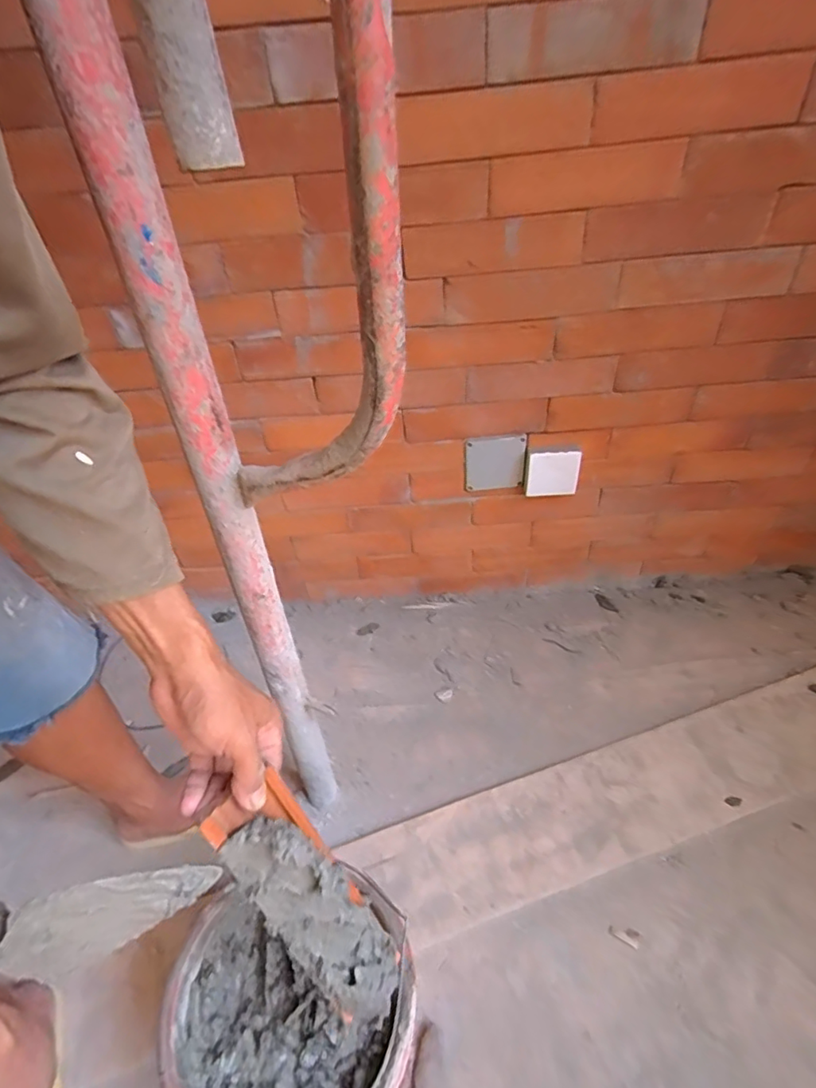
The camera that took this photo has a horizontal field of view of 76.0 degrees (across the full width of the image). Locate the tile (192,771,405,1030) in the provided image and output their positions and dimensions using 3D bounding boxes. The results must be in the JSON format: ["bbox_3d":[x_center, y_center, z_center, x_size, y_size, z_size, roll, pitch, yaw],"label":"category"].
[{"bbox_3d":[-0.065,0.284,0.397,0.061,0.228,0.047,-38,22,-31],"label":"tile"}]

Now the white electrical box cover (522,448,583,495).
[{"bbox_3d":[0.247,-0.120,0.901,0.088,0.090,0.016,1,42,7],"label":"white electrical box cover"}]

